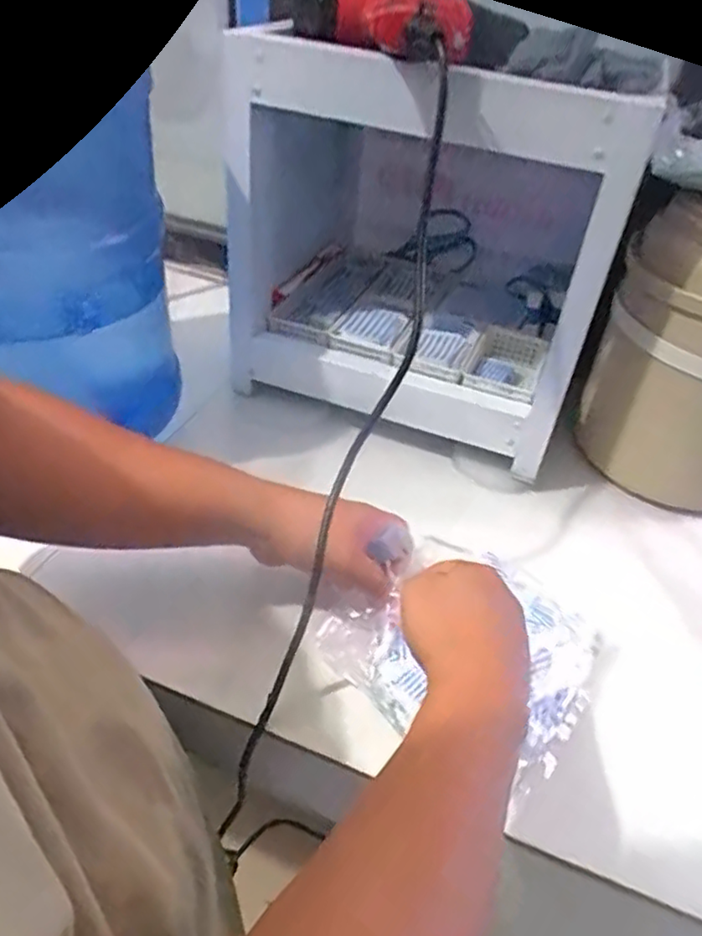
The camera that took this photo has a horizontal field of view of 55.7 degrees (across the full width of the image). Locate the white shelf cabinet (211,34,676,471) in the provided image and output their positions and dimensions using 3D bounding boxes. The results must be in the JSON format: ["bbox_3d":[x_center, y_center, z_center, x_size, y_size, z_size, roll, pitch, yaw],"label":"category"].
[{"bbox_3d":[0.115,-0.275,0.750,0.362,0.320,0.390,21,43,16],"label":"white shelf cabinet"}]

